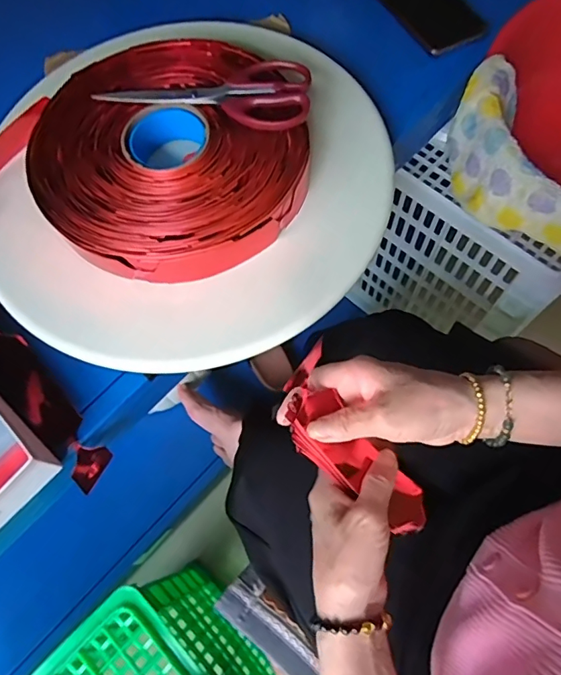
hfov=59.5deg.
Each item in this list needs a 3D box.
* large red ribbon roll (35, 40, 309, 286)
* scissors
[{"bbox_3d":[-0.109,-0.171,0.464,0.228,0.040,0.246,-1,69,3],"label":"large red ribbon roll"},{"bbox_3d":[-0.073,-0.226,0.459,0.199,0.013,0.075,2,69,4],"label":"scissors"}]

